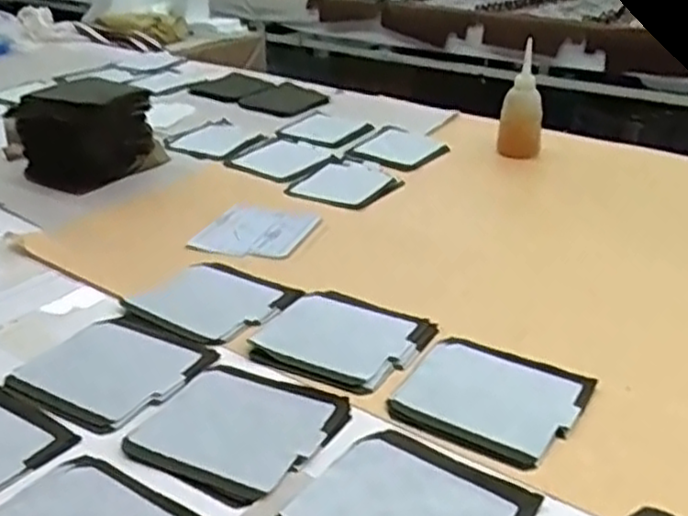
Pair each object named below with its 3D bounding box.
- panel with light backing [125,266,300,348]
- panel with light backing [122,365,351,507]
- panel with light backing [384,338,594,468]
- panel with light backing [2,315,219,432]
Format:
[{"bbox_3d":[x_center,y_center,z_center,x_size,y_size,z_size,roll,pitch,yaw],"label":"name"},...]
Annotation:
[{"bbox_3d":[-0.141,0.040,0.771,0.152,0.008,0.127,17,33,30],"label":"panel with light backing"},{"bbox_3d":[-0.086,0.132,0.587,0.141,0.008,0.130,14,32,26],"label":"panel with light backing"},{"bbox_3d":[0.124,0.117,0.622,0.143,0.006,0.131,17,33,30],"label":"panel with light backing"},{"bbox_3d":[-0.212,0.098,0.664,0.144,0.006,0.141,17,33,30],"label":"panel with light backing"}]

